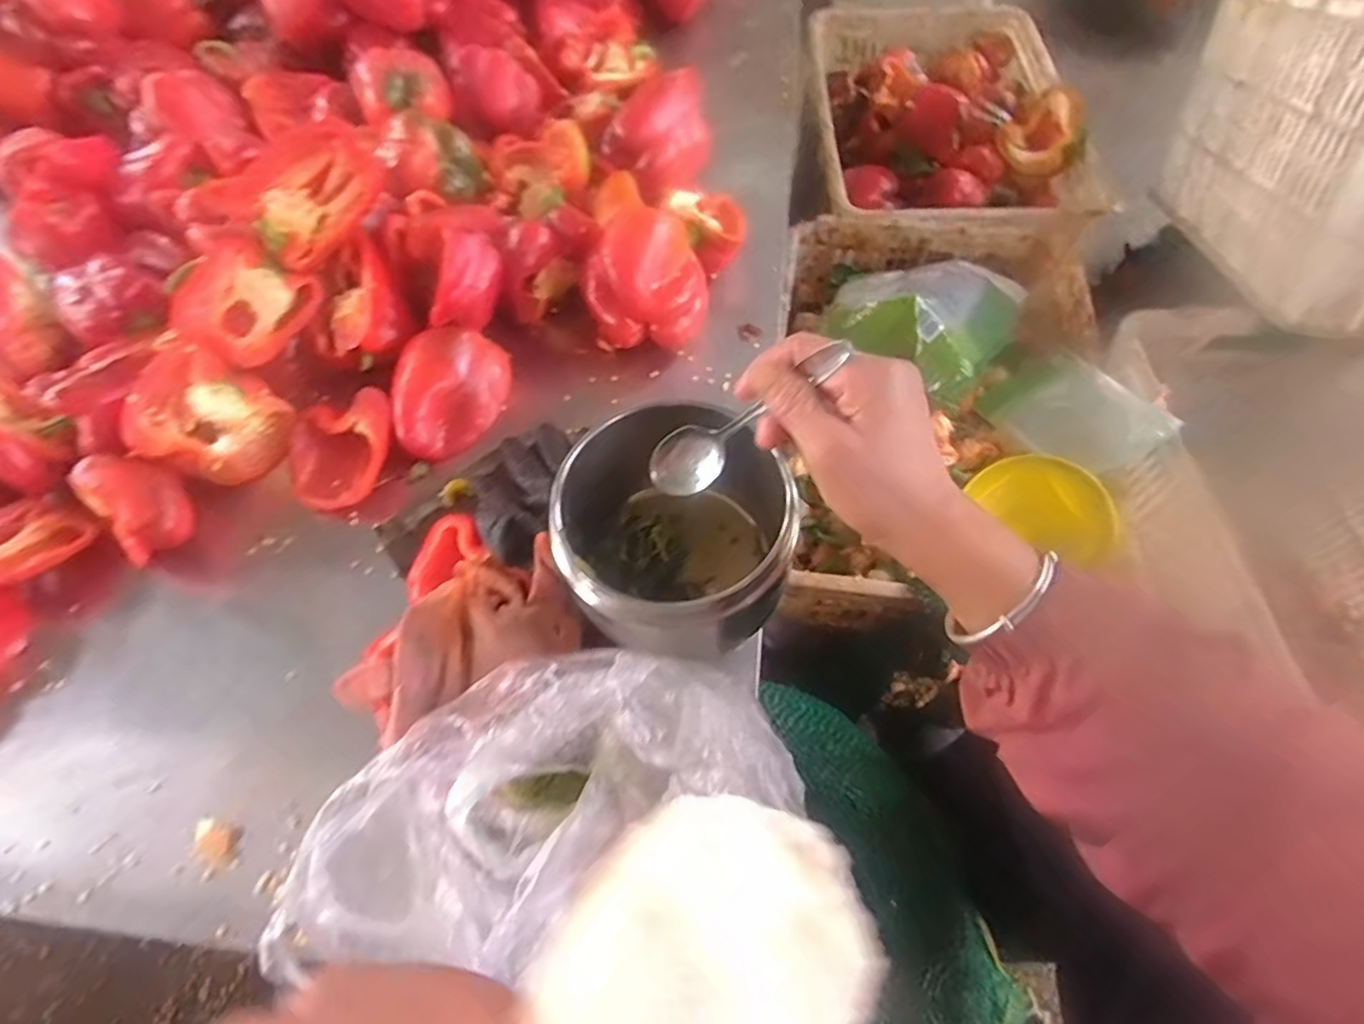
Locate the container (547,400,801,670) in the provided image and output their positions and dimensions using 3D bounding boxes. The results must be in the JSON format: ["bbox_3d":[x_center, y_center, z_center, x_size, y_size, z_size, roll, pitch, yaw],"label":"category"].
[{"bbox_3d":[0.001,0.023,0.450,0.151,0.114,0.125,-40,67,-19],"label":"container"}]

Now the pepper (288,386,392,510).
[{"bbox_3d":[-0.286,-0.049,0.560,0.093,0.041,0.094,-7,61,-2],"label":"pepper"}]

